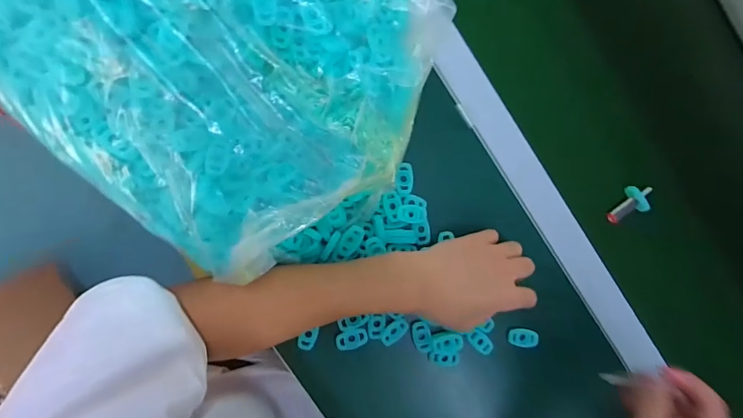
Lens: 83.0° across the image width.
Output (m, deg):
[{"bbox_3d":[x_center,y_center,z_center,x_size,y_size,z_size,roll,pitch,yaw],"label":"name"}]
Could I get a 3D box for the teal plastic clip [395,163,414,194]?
[{"bbox_3d":[0.034,-0.031,0.434,0.019,0.006,0.032,3,90,-7],"label":"teal plastic clip"}]

